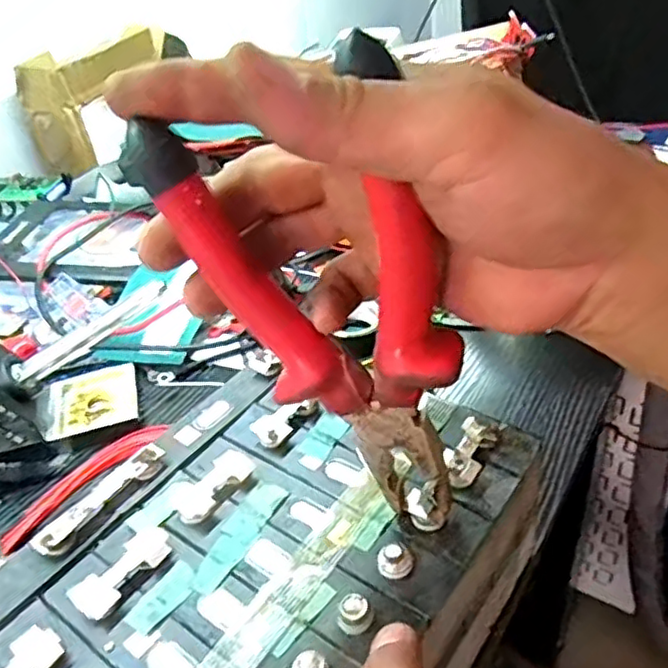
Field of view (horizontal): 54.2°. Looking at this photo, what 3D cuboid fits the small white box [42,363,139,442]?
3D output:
[{"bbox_3d":[-0.194,0.053,0.523,0.069,0.014,0.068,-16,38,-11],"label":"small white box"}]

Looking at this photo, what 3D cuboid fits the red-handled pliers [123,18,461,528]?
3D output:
[{"bbox_3d":[-0.008,-0.006,0.251,0.109,0.189,0.024,9,40,22],"label":"red-handled pliers"}]

